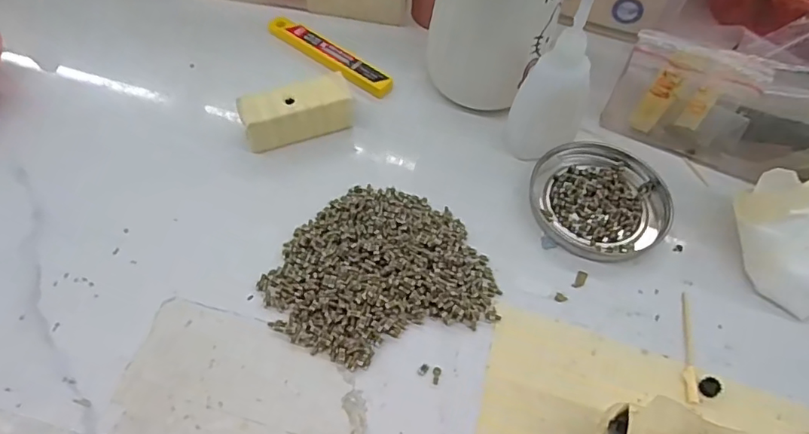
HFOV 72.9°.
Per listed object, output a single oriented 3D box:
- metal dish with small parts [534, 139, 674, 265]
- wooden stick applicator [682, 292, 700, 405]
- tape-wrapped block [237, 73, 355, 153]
[{"bbox_3d":[0.115,-0.011,0.320,0.078,0.008,0.077,-15,59,-12],"label":"metal dish with small parts"},{"bbox_3d":[0.142,0.063,0.275,0.007,0.004,0.059,11,57,4],"label":"wooden stick applicator"},{"bbox_3d":[-0.065,-0.062,0.332,0.064,0.028,0.026,-20,60,-15],"label":"tape-wrapped block"}]

